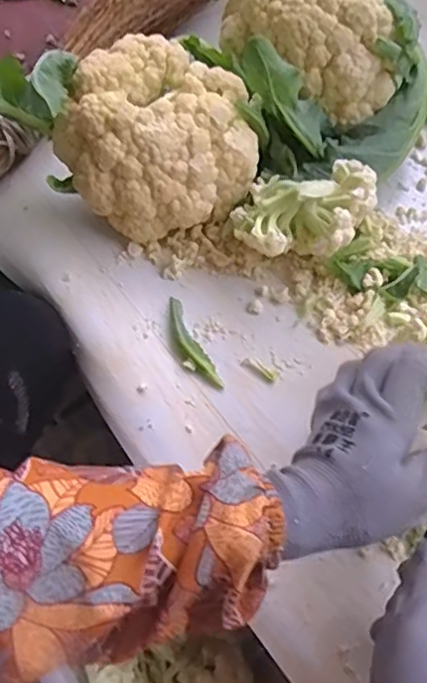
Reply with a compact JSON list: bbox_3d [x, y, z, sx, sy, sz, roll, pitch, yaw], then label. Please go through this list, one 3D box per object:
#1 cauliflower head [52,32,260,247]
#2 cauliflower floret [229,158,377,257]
[{"bbox_3d":[-0.051,-0.185,0.560,0.173,0.100,0.158,-18,64,-5],"label":"cauliflower head"},{"bbox_3d":[0.081,-0.109,0.541,0.126,0.077,0.082,-7,64,0],"label":"cauliflower floret"}]

